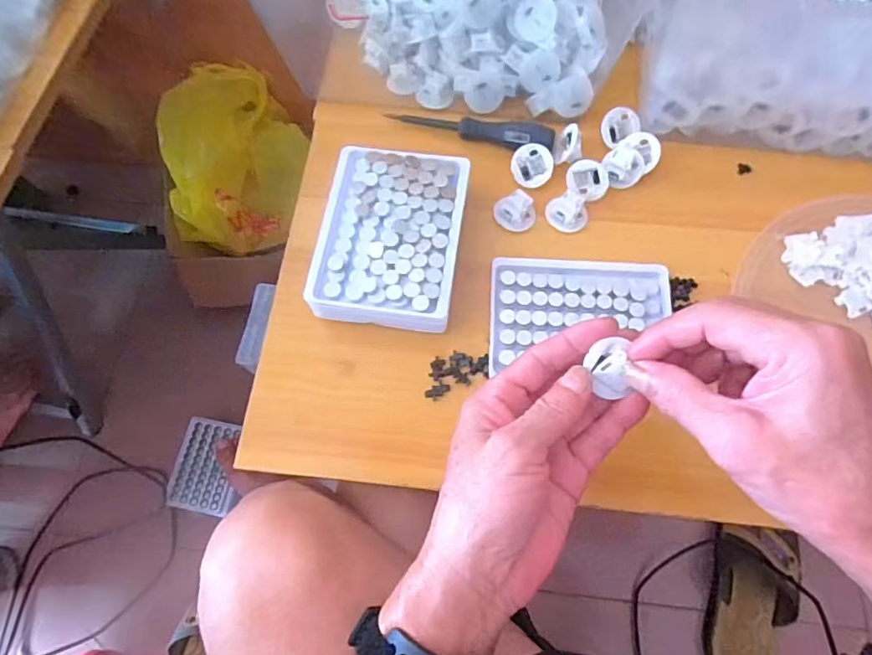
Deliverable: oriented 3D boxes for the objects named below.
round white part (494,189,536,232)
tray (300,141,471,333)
[{"bbox_3d":[0.062,-0.092,0.415,0.032,0.016,0.027,12,70,6],"label":"round white part"},{"bbox_3d":[-0.031,-0.061,0.382,0.096,0.039,0.127,8,70,4],"label":"tray"}]

